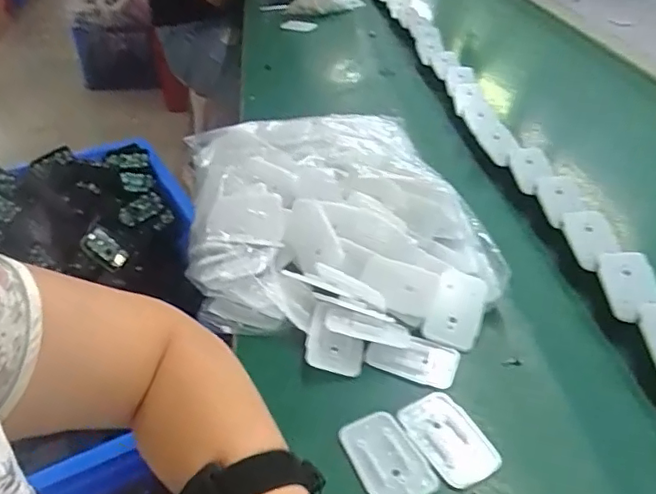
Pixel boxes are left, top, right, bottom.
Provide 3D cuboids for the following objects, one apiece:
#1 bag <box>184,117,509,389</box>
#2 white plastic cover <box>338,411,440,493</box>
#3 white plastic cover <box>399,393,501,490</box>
[{"bbox_3d":[-0.002,-0.025,0.577,0.271,0.104,0.361,-8,34,-6],"label":"bag"},{"bbox_3d":[0.040,0.145,0.395,0.044,0.004,0.072,-19,36,-21],"label":"white plastic cover"},{"bbox_3d":[0.086,0.135,0.407,0.047,0.005,0.074,-20,37,-23],"label":"white plastic cover"}]

